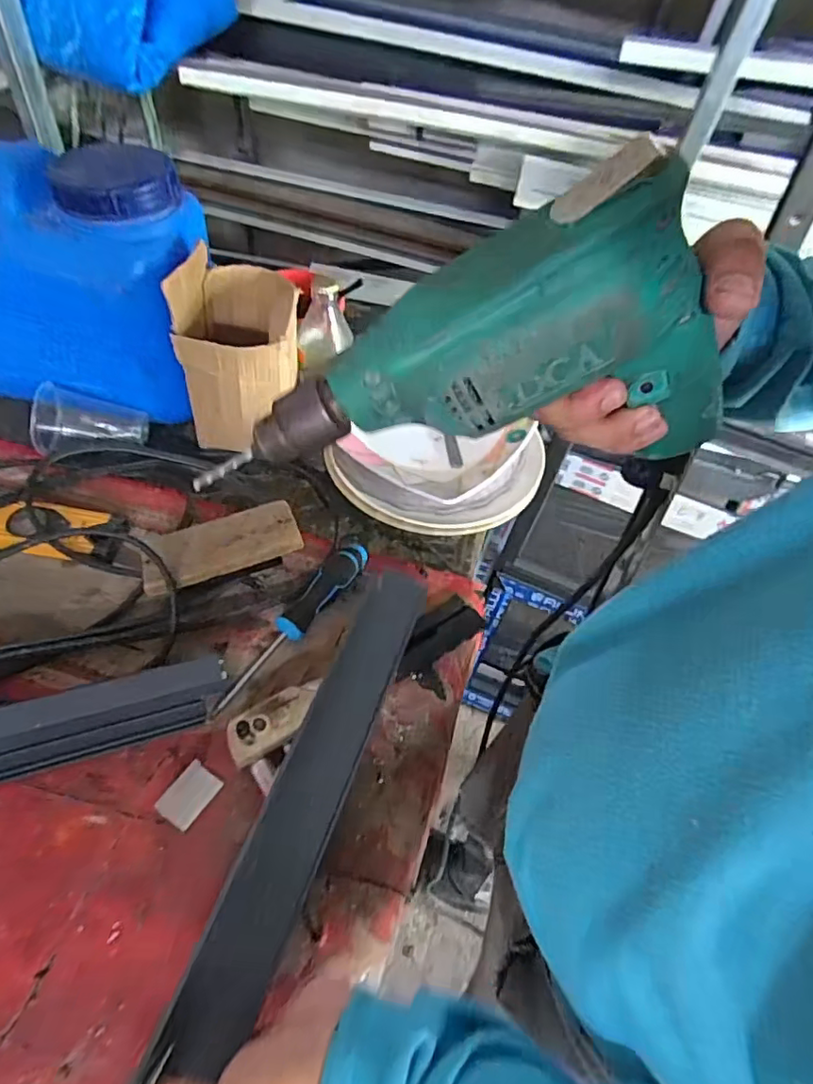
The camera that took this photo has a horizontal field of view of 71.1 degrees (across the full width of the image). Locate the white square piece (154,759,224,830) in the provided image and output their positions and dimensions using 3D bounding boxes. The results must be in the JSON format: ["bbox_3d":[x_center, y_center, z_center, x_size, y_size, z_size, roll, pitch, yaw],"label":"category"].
[{"bbox_3d":[-0.166,0.194,0.437,0.031,0.004,0.042,30,54,17],"label":"white square piece"}]

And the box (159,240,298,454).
[{"bbox_3d":[-0.173,-0.198,0.608,0.112,0.175,0.130,1,53,-9],"label":"box"}]

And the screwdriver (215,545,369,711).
[{"bbox_3d":[-0.102,0.072,0.520,0.025,0.036,0.197,32,55,19],"label":"screwdriver"}]

